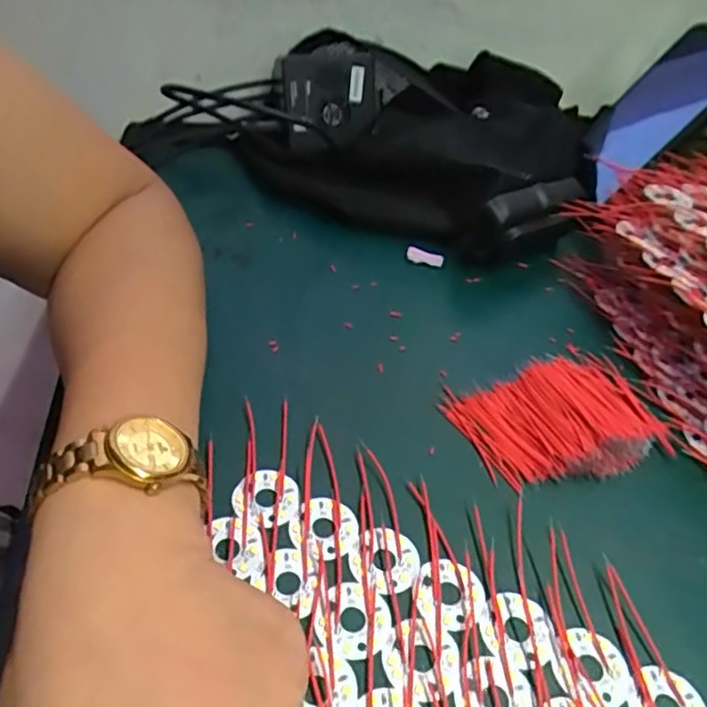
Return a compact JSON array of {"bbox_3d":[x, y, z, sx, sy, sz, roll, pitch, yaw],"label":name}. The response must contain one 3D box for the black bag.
[{"bbox_3d":[0.012,-0.193,0.518,0.354,0.095,0.190,23,45,16],"label":"black bag"}]

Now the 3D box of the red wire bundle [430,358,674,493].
[{"bbox_3d":[0.116,0.034,0.343,0.114,0.013,0.072,-9,45,-18],"label":"red wire bundle"}]

